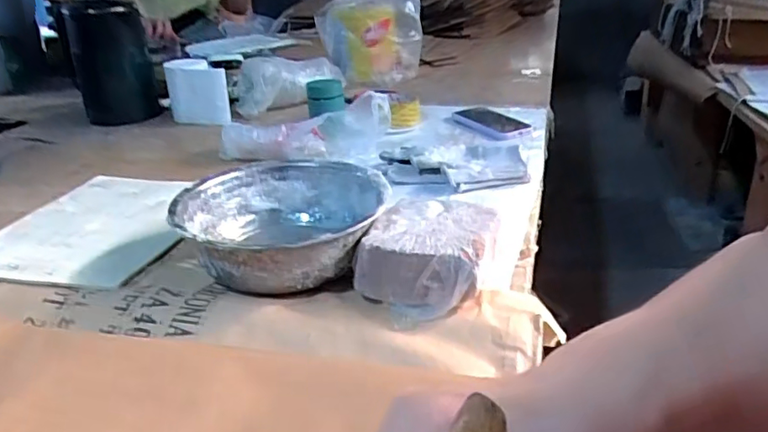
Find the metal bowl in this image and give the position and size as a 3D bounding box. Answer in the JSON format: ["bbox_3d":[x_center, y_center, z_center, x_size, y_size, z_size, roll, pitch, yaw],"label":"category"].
[{"bbox_3d":[-0.107,0.009,0.627,0.209,0.073,0.215,-7,23,-11],"label":"metal bowl"}]

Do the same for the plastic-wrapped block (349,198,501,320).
[{"bbox_3d":[0.043,0.037,0.566,0.117,0.058,0.126,4,24,19],"label":"plastic-wrapped block"}]

